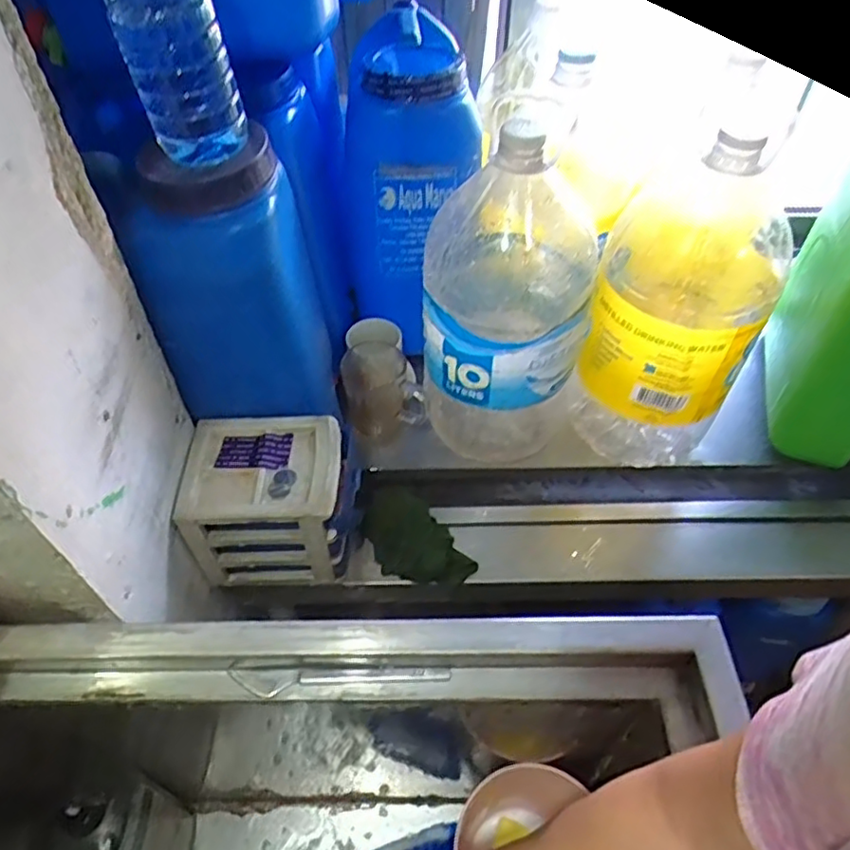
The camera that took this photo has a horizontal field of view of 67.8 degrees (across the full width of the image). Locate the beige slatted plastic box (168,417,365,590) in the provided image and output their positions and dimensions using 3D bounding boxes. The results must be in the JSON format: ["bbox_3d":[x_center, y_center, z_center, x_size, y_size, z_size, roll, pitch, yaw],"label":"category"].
[{"bbox_3d":[-0.168,0.088,0.736,0.177,0.144,0.133,-2,50,-2],"label":"beige slatted plastic box"}]

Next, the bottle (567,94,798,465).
[{"bbox_3d":[0.298,-0.134,0.759,0.193,0.385,0.226,26,54,20],"label":"bottle"}]

